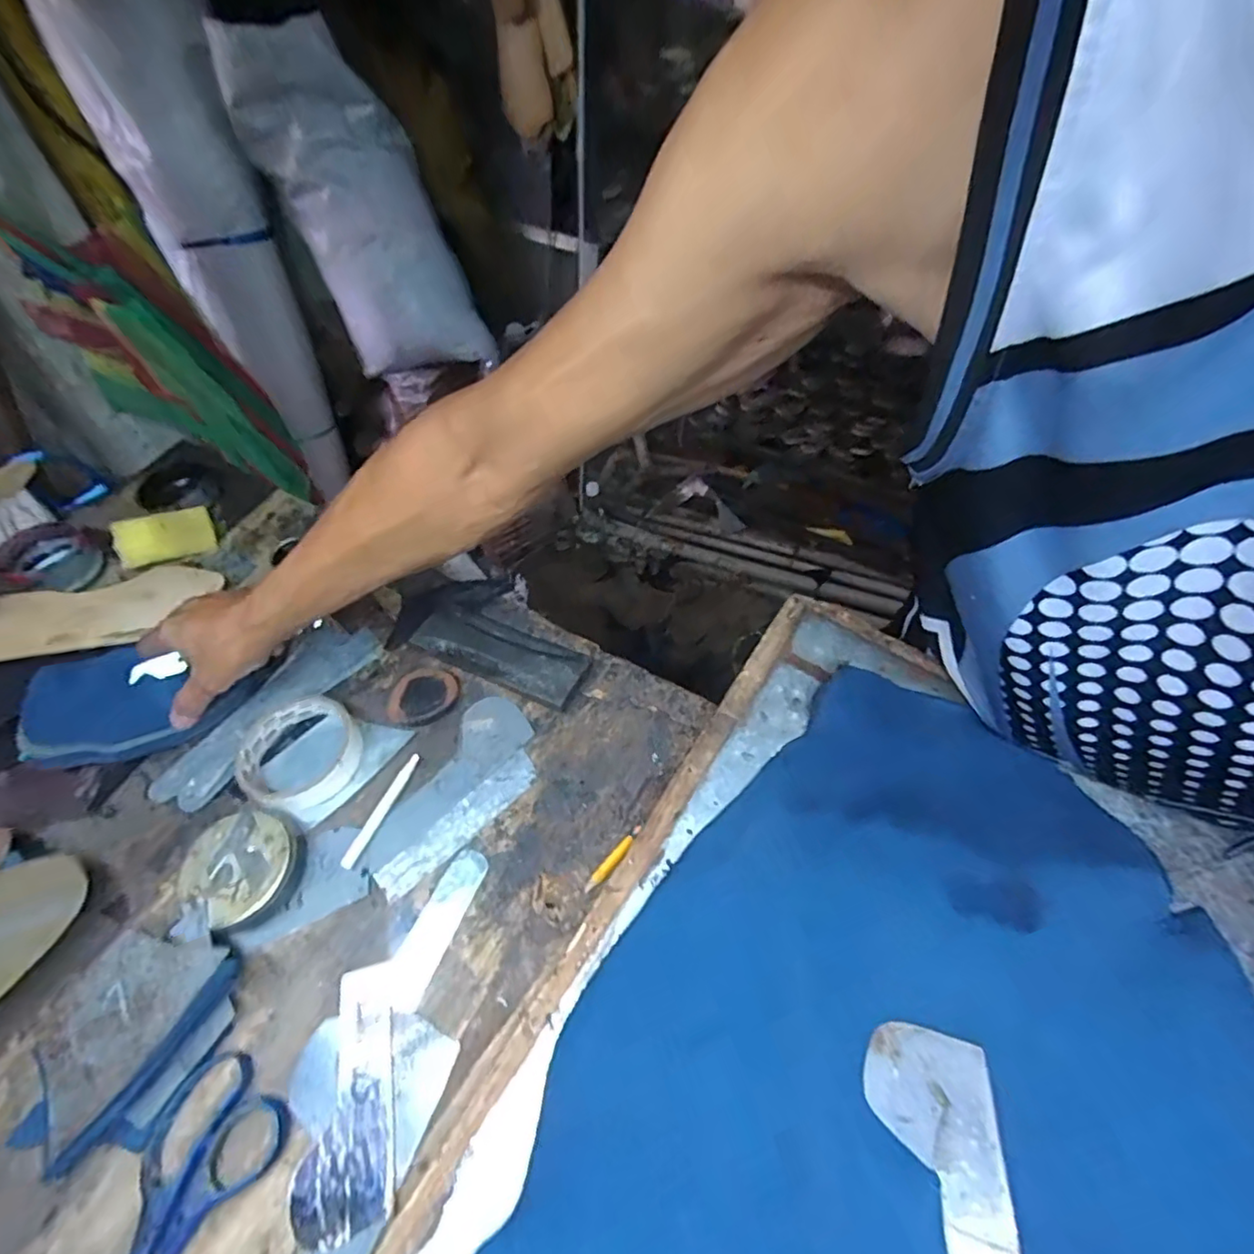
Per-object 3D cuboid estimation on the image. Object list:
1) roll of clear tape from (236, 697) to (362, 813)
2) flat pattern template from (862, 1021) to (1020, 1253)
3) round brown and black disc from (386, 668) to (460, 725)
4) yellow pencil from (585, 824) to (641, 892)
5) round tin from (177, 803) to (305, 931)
[{"bbox_3d":[-0.250,0.096,0.464,0.086,0.022,0.084,3,50,-4],"label":"roll of clear tape"},{"bbox_3d":[0.157,0.282,0.298,0.060,0.006,0.139,-2,56,12],"label":"flat pattern template"},{"bbox_3d":[-0.168,0.057,0.495,0.059,0.013,0.052,-15,54,-18],"label":"round brown and black disc"},{"bbox_3d":[-0.009,0.159,0.416,0.011,0.013,0.054,36,56,22],"label":"yellow pencil"},{"bbox_3d":[-0.264,0.164,0.417,0.068,0.026,0.067,3,50,-4],"label":"round tin"}]

